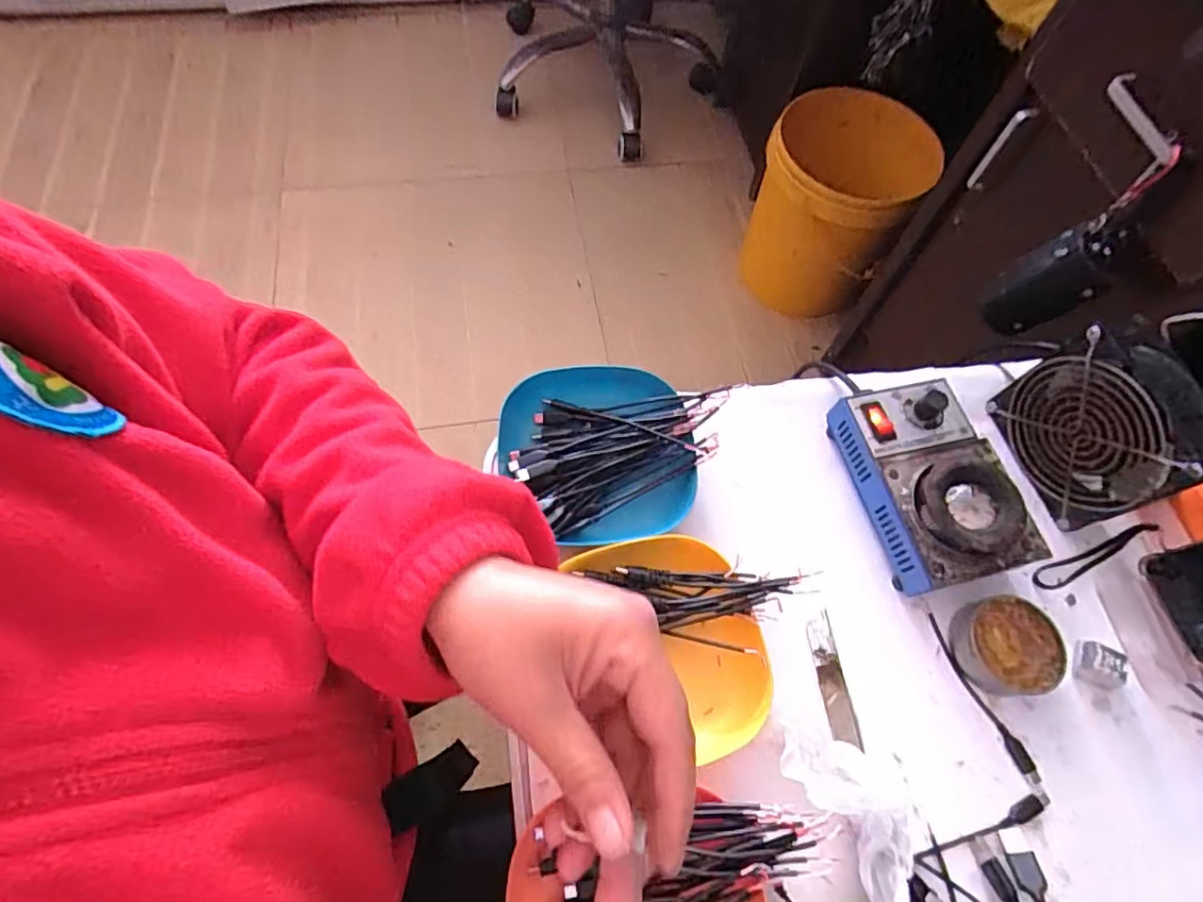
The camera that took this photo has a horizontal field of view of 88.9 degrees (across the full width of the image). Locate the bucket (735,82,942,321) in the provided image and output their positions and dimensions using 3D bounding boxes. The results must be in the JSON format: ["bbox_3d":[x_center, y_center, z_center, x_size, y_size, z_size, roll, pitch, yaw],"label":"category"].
[{"bbox_3d":[0.428,-0.466,1.176,0.272,0.298,0.286,1,65,-3],"label":"bucket"}]

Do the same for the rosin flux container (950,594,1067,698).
[{"bbox_3d":[0.281,0.135,0.425,0.065,0.023,0.063,-2,65,-4],"label":"rosin flux container"}]

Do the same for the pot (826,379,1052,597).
[{"bbox_3d":[0.245,0.021,0.454,0.094,0.065,0.148,-12,66,-9],"label":"pot"}]

